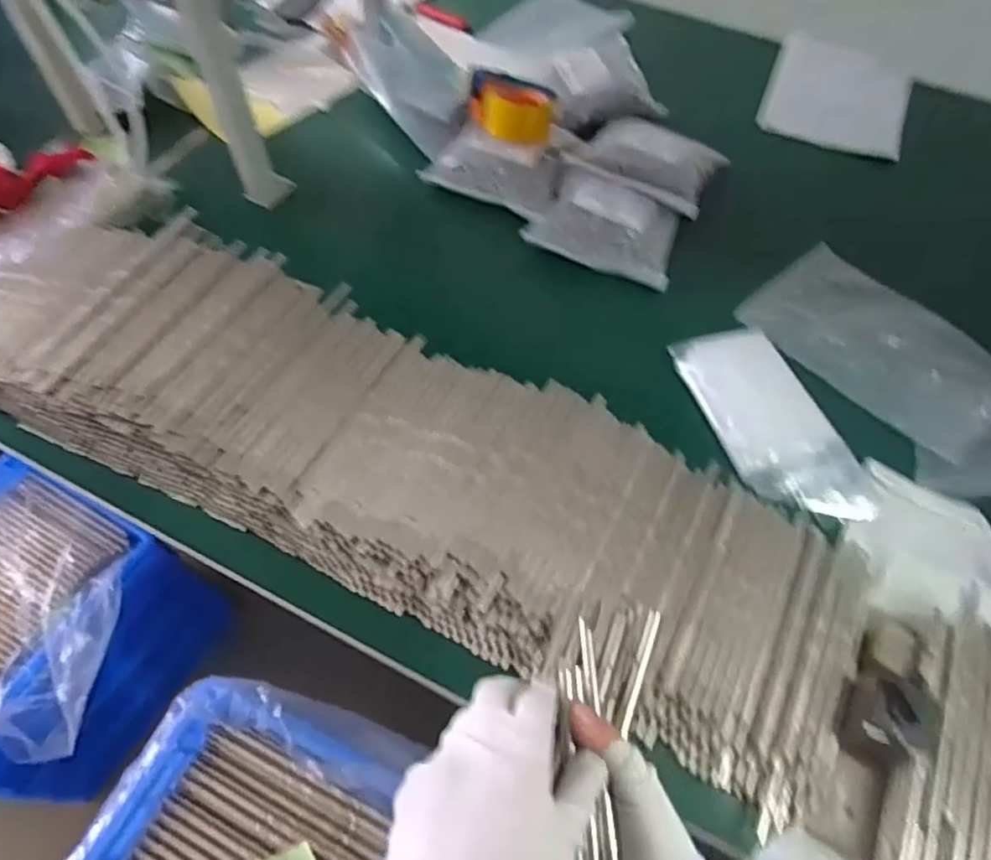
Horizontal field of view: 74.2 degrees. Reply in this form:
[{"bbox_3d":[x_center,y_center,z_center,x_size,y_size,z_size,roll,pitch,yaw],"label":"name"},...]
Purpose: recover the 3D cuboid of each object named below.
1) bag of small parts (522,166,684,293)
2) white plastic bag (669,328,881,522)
[{"bbox_3d":[0.150,-0.271,0.861,0.189,0.033,0.132,23,61,12],"label":"bag of small parts"},{"bbox_3d":[0.306,-0.012,0.727,0.126,0.013,0.257,-21,62,-13],"label":"white plastic bag"}]

